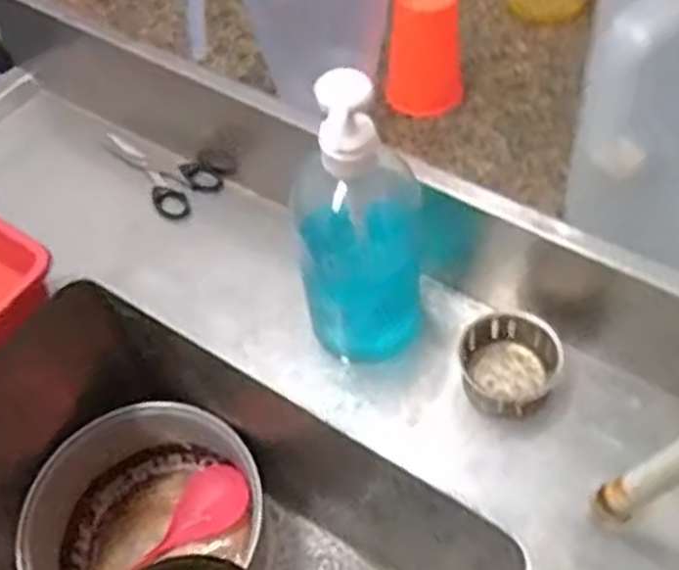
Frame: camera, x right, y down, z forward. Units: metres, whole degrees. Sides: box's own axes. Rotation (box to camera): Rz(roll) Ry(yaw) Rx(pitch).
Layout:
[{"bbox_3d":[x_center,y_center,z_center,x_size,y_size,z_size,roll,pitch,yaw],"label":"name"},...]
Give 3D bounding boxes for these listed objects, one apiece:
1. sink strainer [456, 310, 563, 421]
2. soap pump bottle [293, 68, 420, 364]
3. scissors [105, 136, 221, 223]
[{"bbox_3d":[0.130,0.056,0.566,0.071,0.050,0.075,-13,54,-4],"label":"sink strainer"},{"bbox_3d":[0.014,-0.038,0.520,0.082,0.249,0.063,-3,54,3],"label":"soap pump bottle"},{"bbox_3d":[-0.179,-0.115,0.740,0.131,0.009,0.065,36,65,27],"label":"scissors"}]

